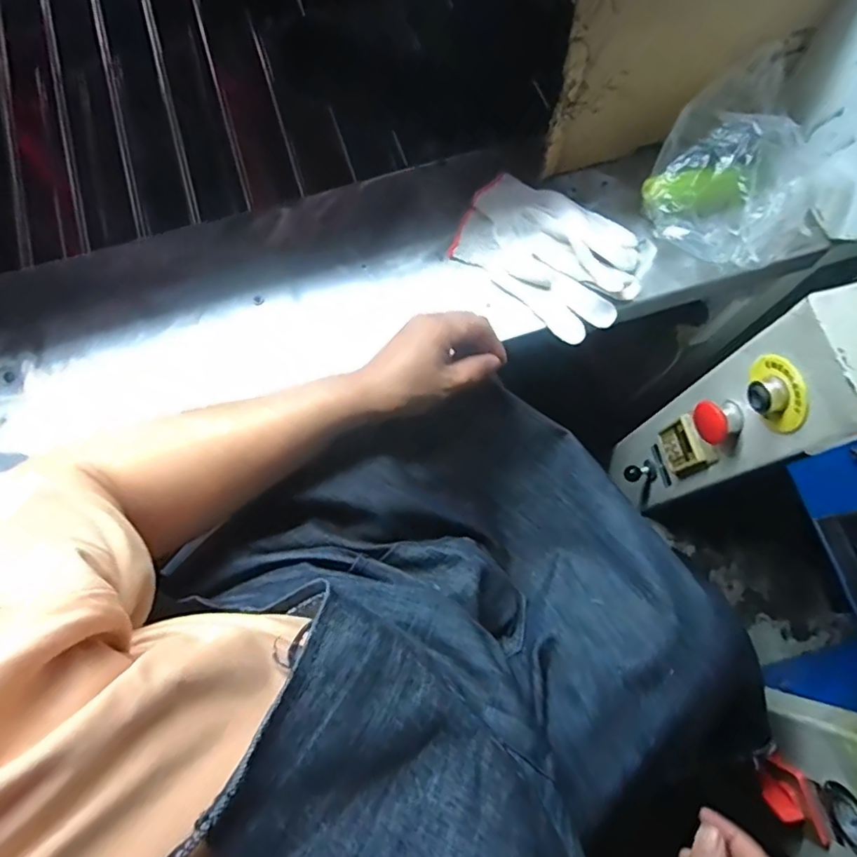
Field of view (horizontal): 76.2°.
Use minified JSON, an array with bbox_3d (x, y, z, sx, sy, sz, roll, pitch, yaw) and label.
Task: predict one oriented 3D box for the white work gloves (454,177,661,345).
[{"bbox_3d":[0.122,-0.180,0.562,0.186,0.019,0.129,32,76,9],"label":"white work gloves"}]

